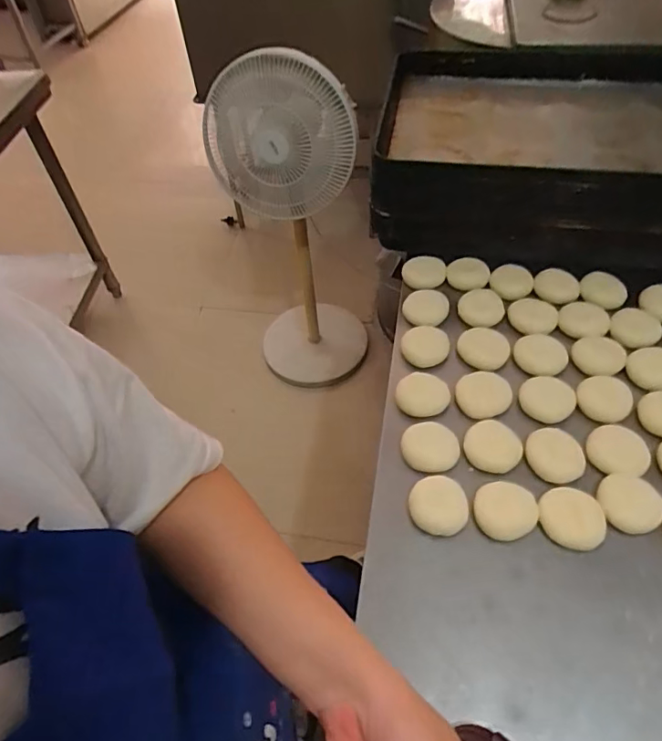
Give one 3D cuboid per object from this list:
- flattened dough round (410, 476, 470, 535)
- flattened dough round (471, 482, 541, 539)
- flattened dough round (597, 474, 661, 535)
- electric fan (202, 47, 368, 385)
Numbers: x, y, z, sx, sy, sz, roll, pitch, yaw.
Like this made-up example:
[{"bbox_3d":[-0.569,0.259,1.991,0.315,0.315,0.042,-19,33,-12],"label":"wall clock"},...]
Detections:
[{"bbox_3d":[0.120,0.149,0.577,0.062,0.014,0.063,-2,52,2],"label":"flattened dough round"},{"bbox_3d":[0.192,0.154,0.569,0.067,0.016,0.059,-6,52,-1],"label":"flattened dough round"},{"bbox_3d":[0.330,0.147,0.568,0.064,0.011,0.062,-2,52,2],"label":"flattened dough round"},{"bbox_3d":[-0.086,-0.371,1.466,0.344,0.967,0.352,1,52,4],"label":"electric fan"}]

